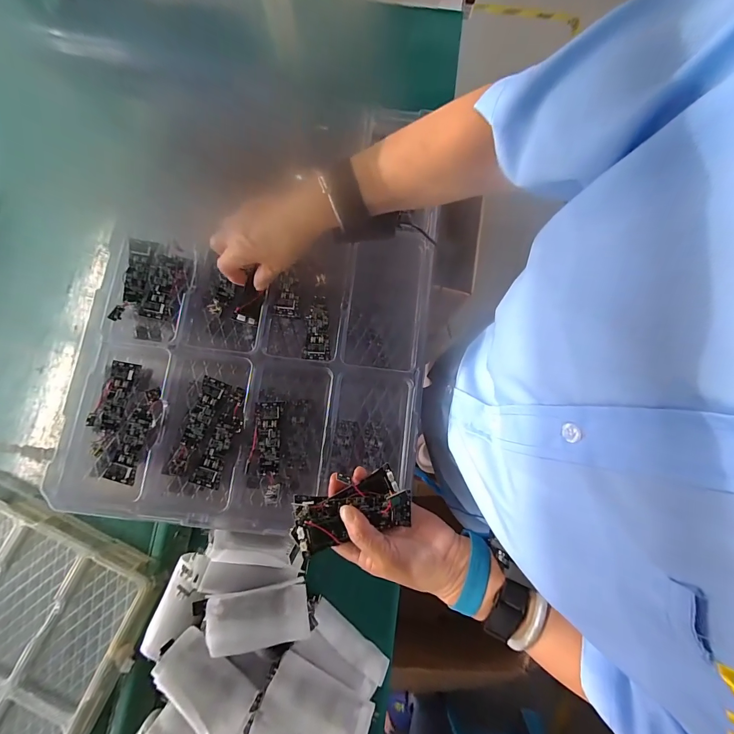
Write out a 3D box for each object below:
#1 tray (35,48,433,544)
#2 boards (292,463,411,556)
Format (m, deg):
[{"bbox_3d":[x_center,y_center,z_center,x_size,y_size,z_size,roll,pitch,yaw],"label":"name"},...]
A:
[{"bbox_3d":[-0.129,-0.098,0.442,0.414,0.044,0.557,8,79,0],"label":"tray"},{"bbox_3d":[-0.016,0.137,0.339,0.104,0.025,0.052,-17,80,-5],"label":"boards"}]

